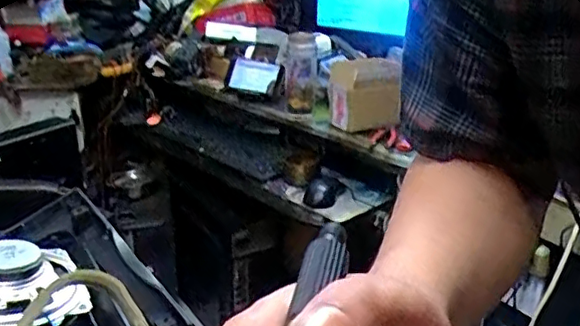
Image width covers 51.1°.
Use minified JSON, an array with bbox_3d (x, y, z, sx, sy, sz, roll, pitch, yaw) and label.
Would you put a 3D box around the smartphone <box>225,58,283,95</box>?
[{"bbox_3d":[-0.088,-0.204,1.408,0.147,0.012,0.086,11,61,24],"label":"smartphone"}]

